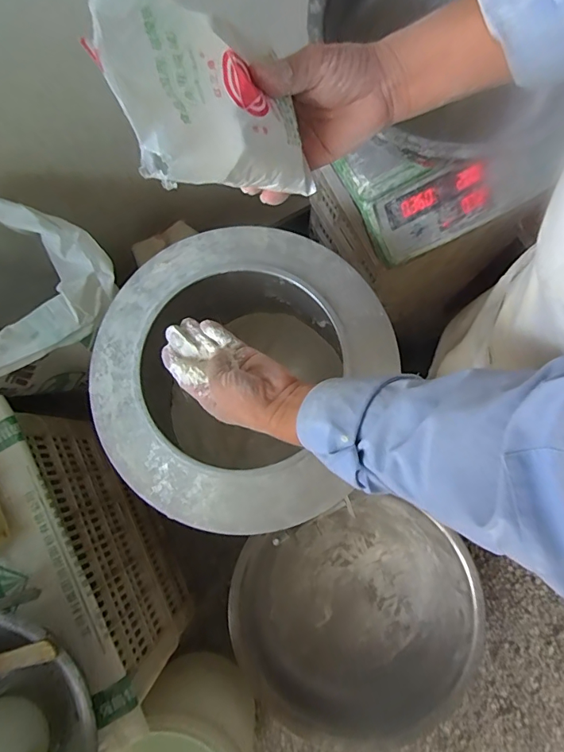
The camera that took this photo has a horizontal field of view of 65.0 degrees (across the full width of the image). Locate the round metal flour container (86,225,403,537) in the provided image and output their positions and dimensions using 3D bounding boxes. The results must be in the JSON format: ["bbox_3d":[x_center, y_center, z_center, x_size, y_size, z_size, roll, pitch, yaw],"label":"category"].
[{"bbox_3d":[-0.055,0.009,0.624,0.321,0.276,0.351,0,80,1],"label":"round metal flour container"}]

